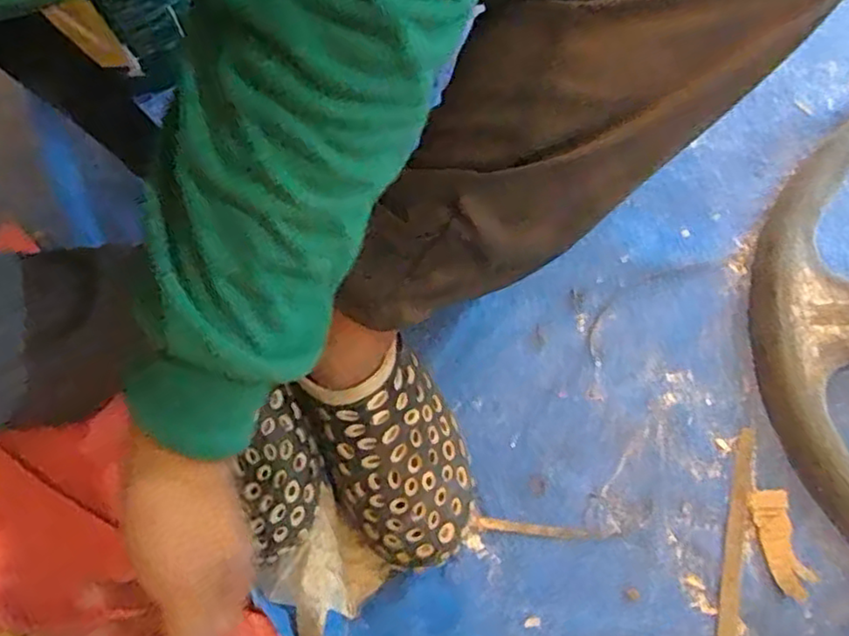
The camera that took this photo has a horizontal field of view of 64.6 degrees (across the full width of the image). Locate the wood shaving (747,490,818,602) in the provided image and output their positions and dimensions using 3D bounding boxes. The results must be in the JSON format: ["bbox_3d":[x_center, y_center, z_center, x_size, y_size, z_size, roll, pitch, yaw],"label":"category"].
[{"bbox_3d":[0.281,0.176,0.525,0.031,0.010,0.080,-11,75,-3],"label":"wood shaving"}]

